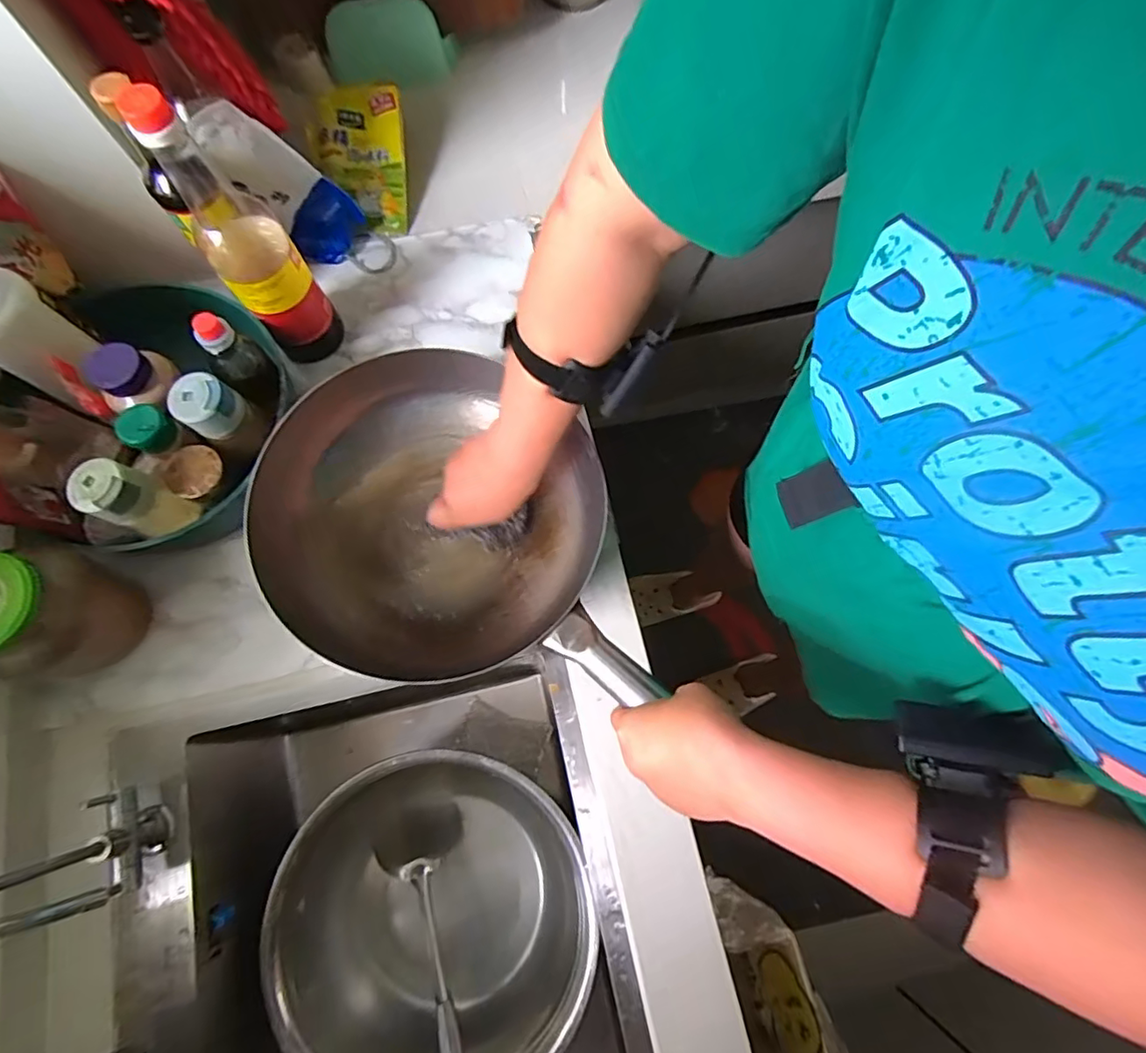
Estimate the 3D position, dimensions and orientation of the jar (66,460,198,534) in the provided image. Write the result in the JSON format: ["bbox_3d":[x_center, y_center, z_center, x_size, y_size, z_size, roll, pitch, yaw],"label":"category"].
[{"bbox_3d":[-0.401,-0.024,0.520,0.045,0.095,0.048,0,74,0],"label":"jar"}]

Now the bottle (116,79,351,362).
[{"bbox_3d":[-0.312,-0.271,0.540,0.071,0.275,0.086,-31,77,-9],"label":"bottle"}]

